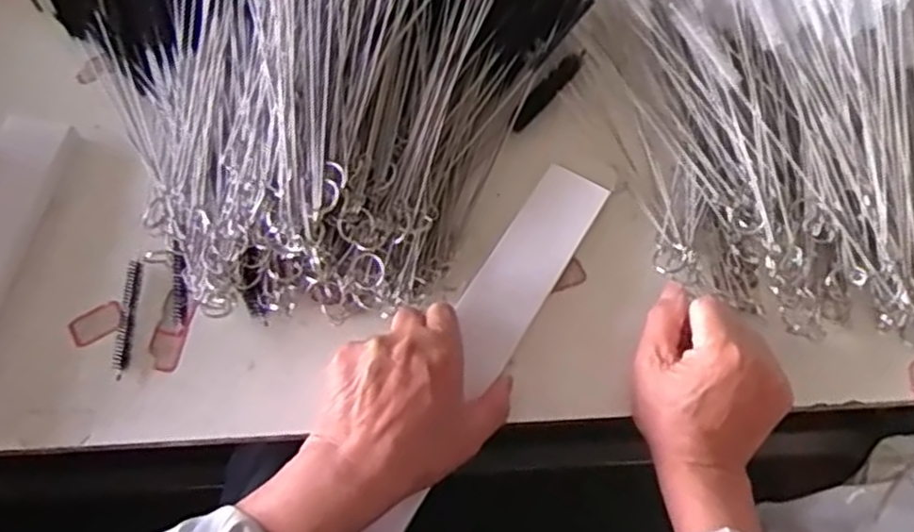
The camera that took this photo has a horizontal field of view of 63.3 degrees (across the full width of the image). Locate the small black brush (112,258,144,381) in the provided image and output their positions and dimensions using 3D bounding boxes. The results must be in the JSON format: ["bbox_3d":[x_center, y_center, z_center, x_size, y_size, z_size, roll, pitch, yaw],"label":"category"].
[{"bbox_3d":[-0.237,0.037,0.535,0.012,0.011,0.085,0,65,-2],"label":"small black brush"}]

